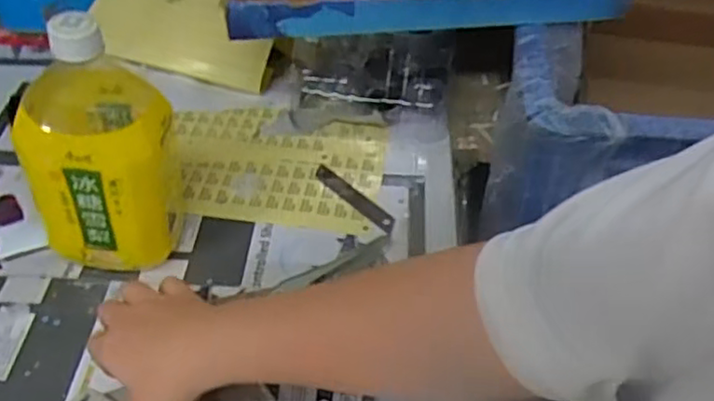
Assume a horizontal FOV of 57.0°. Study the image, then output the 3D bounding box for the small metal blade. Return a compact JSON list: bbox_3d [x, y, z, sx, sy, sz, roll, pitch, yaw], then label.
[{"bbox_3d":[-0.003,-0.003,0.577,0.015,0.004,0.093,-33,58,-32],"label":"small metal blade"}]

